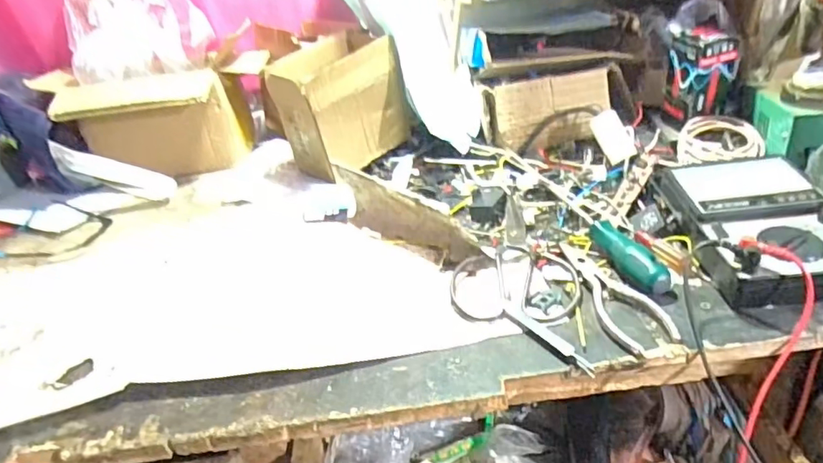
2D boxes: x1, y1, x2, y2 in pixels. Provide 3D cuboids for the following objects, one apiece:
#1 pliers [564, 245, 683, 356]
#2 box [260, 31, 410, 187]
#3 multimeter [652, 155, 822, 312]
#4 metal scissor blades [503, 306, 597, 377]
[{"bbox_3d":[0.165,0.051,0.470,0.043,0.013,0.144,-12,30,-8],"label":"pliers"},{"bbox_3d":[-0.098,-0.160,0.741,0.149,0.160,0.100,-28,36,-32],"label":"box"},{"bbox_3d":[0.300,-0.004,0.478,0.118,0.051,0.177,-5,30,3],"label":"multimeter"},{"bbox_3d":[0.107,0.083,0.439,0.013,0.008,0.095,-23,33,-25],"label":"metal scissor blades"}]

